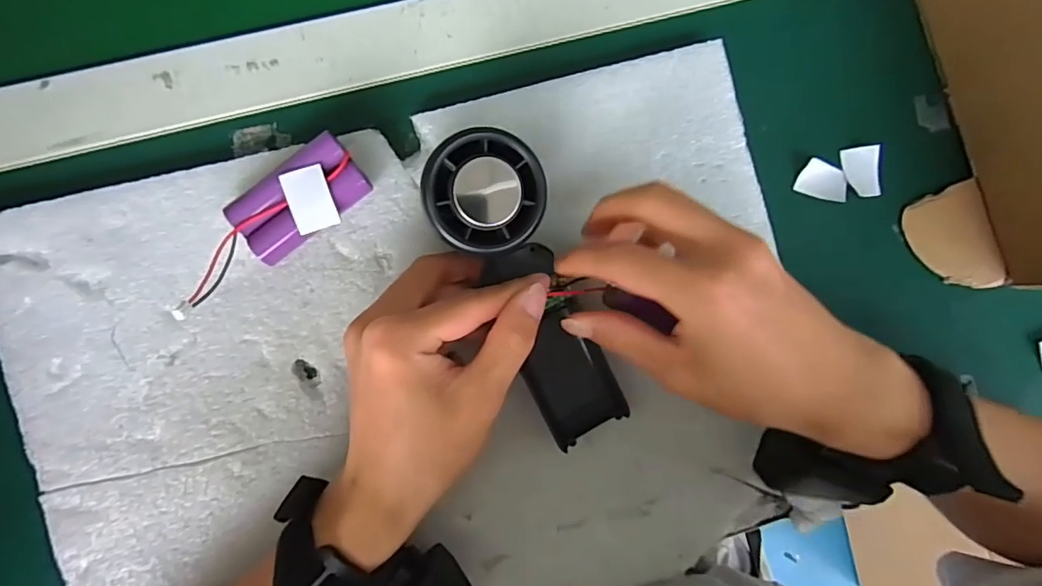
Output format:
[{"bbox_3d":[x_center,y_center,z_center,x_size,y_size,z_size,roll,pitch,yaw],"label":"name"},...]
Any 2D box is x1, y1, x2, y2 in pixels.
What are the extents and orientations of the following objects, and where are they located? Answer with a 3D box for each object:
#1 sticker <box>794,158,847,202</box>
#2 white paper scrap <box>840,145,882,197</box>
[{"bbox_3d":[0.177,-0.065,0.315,0.029,0.004,0.020,15,89,-6],"label":"sticker"},{"bbox_3d":[0.202,-0.071,0.315,0.020,0.007,0.030,-18,92,-6],"label":"white paper scrap"}]

